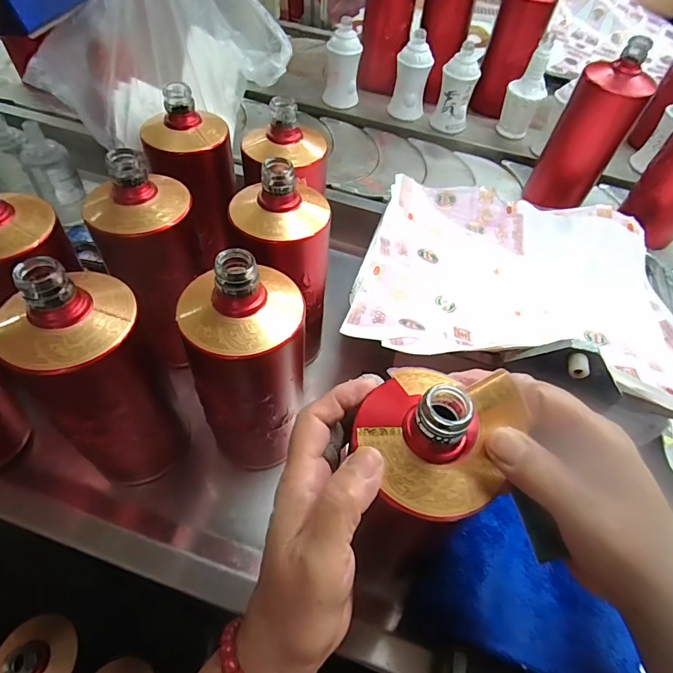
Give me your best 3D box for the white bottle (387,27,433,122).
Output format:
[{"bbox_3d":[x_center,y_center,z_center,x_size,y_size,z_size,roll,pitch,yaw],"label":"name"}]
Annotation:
[{"bbox_3d":[0.122,-0.422,0.703,0.053,0.113,0.061,6,56,0],"label":"white bottle"}]

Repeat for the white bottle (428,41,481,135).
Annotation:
[{"bbox_3d":[0.189,-0.387,0.688,0.050,0.121,0.052,-19,59,-16],"label":"white bottle"}]

